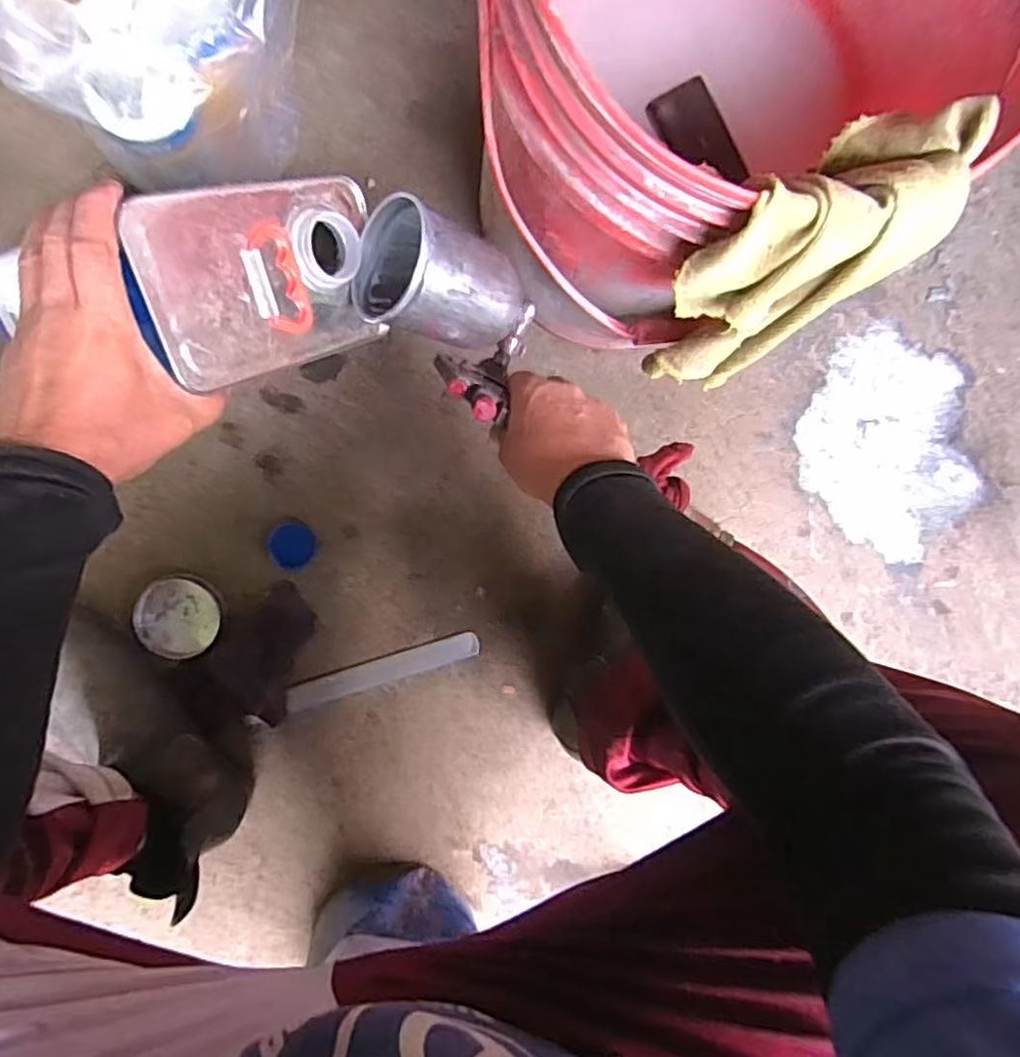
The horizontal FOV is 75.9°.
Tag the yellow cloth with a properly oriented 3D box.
[{"bbox_3d":[0.168,-0.158,0.399,0.140,0.182,0.082,-35,96,-5],"label":"yellow cloth"}]

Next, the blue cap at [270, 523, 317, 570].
[{"bbox_3d":[-0.207,0.017,0.627,0.039,0.025,0.043,4,91,-8],"label":"blue cap"}]

